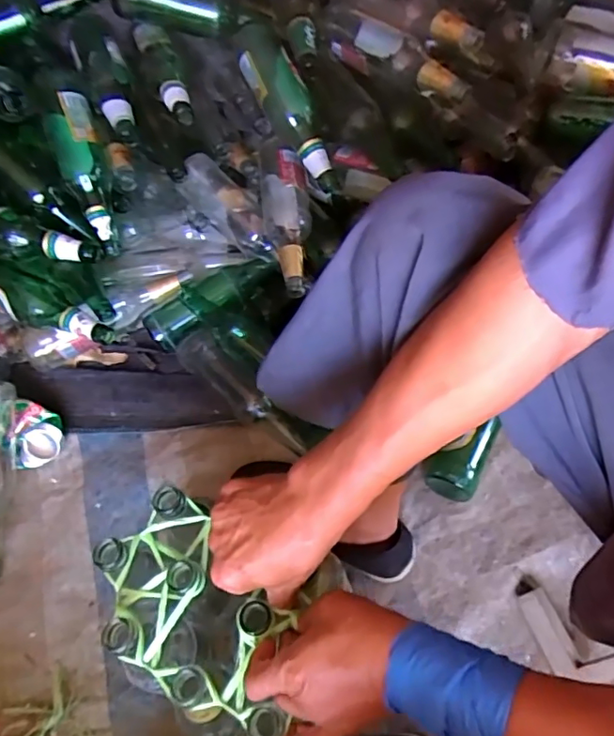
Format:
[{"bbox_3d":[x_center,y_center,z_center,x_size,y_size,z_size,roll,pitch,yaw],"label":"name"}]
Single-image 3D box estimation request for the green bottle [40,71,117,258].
[{"bbox_3d":[-0.309,-0.273,0.741,0.065,0.061,0.238,-18,93,-6],"label":"green bottle"}]

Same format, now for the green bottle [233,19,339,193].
[{"bbox_3d":[-0.027,-0.367,0.755,0.063,0.056,0.266,-26,85,-11],"label":"green bottle"}]

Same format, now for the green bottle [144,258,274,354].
[{"bbox_3d":[-0.149,-0.110,0.822,0.207,0.055,0.059,-36,65,-15],"label":"green bottle"}]

